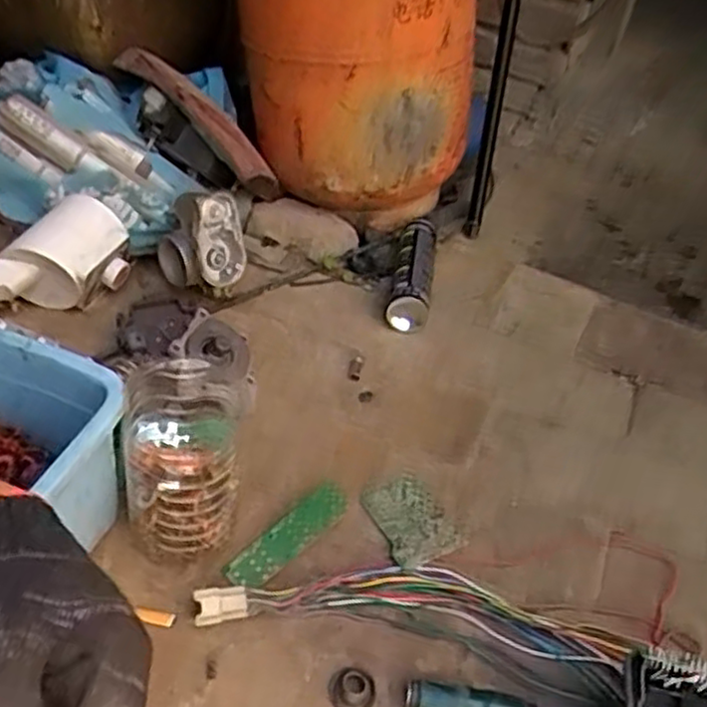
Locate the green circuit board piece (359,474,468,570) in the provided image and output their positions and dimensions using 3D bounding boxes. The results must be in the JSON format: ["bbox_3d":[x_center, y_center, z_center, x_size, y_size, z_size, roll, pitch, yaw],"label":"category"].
[{"bbox_3d":[0.056,0.158,0.693,0.071,0.005,0.096,-16,45,-22],"label":"green circuit board piece"}]

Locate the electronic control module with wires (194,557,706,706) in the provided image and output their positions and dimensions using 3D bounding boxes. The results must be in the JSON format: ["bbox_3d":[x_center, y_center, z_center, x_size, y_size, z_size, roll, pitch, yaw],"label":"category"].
[{"bbox_3d":[0.103,0.226,0.562,0.434,0.090,0.164,22,46,19],"label":"electronic control module with wires"}]

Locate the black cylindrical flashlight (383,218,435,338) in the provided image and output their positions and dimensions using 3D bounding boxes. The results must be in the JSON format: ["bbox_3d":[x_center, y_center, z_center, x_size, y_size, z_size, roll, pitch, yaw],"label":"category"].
[{"bbox_3d":[0.076,-0.103,0.939,0.054,0.058,0.187,6,43,3],"label":"black cylindrical flashlight"}]

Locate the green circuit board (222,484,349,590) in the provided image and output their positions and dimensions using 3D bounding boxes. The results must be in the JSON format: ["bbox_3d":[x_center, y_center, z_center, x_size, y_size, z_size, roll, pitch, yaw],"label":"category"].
[{"bbox_3d":[-0.060,0.169,0.664,0.125,0.009,0.036,-37,59,-18],"label":"green circuit board"}]

